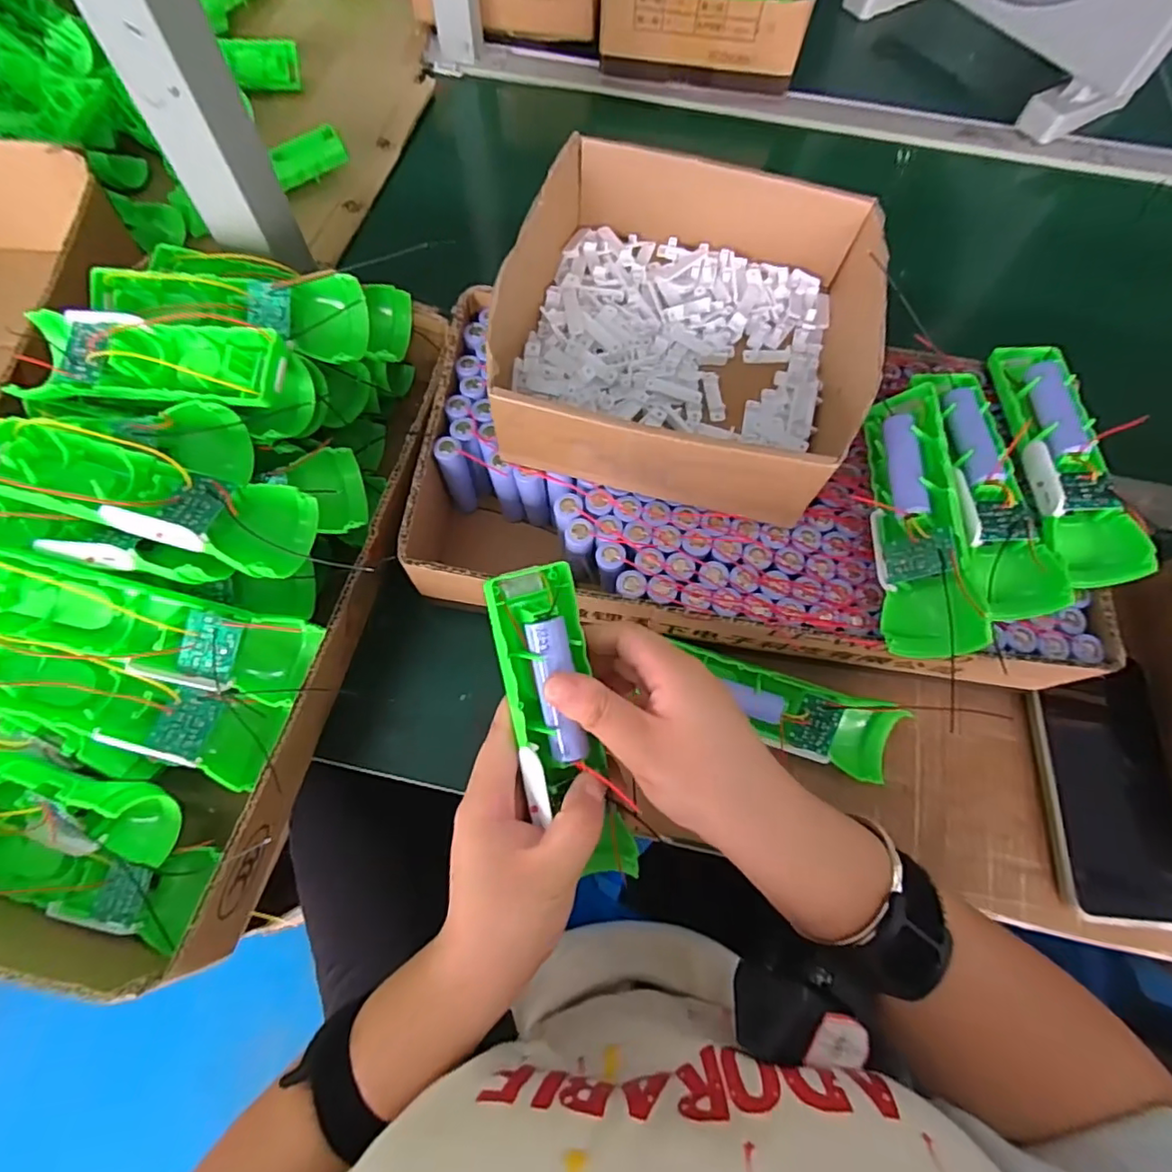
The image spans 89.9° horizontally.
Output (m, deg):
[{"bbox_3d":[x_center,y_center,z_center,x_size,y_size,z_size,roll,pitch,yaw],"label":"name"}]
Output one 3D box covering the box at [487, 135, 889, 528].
[{"bbox_3d":[0.062,-0.162,0.367,0.207,0.073,0.204,12,69,3],"label":"box"}]

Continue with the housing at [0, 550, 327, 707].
[{"bbox_3d":[-0.230,0.023,0.308,0.159,0.034,0.043,18,68,-18],"label":"housing"}]

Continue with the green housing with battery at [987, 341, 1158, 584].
[{"bbox_3d":[0.291,-0.079,0.360,0.048,0.029,0.158,2,69,-1],"label":"green housing with battery"}]

